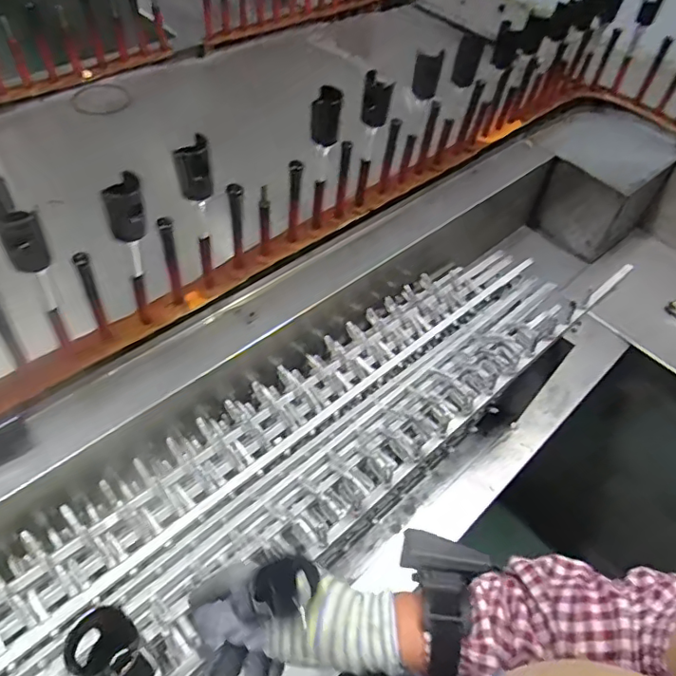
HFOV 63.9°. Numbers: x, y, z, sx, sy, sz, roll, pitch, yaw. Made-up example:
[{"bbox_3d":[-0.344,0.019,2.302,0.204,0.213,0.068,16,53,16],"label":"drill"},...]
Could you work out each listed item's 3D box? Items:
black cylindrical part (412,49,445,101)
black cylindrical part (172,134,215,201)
[{"bbox_3d":[0.138,-0.408,0.842,0.041,0.060,0.037,11,49,3],"label":"black cylindrical part"},{"bbox_3d":[-0.169,-0.196,0.633,0.038,0.067,0.040,-10,51,-15],"label":"black cylindrical part"}]

